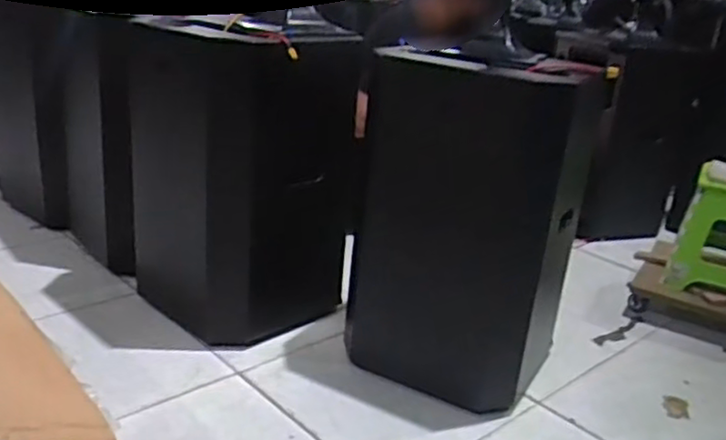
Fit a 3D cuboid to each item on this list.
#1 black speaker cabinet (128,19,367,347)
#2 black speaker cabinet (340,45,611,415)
[{"bbox_3d":[-0.227,-0.075,1.389,0.368,0.574,0.330,22,26,37],"label":"black speaker cabinet"},{"bbox_3d":[0.198,0.020,1.256,0.363,0.586,0.284,17,23,28],"label":"black speaker cabinet"}]

